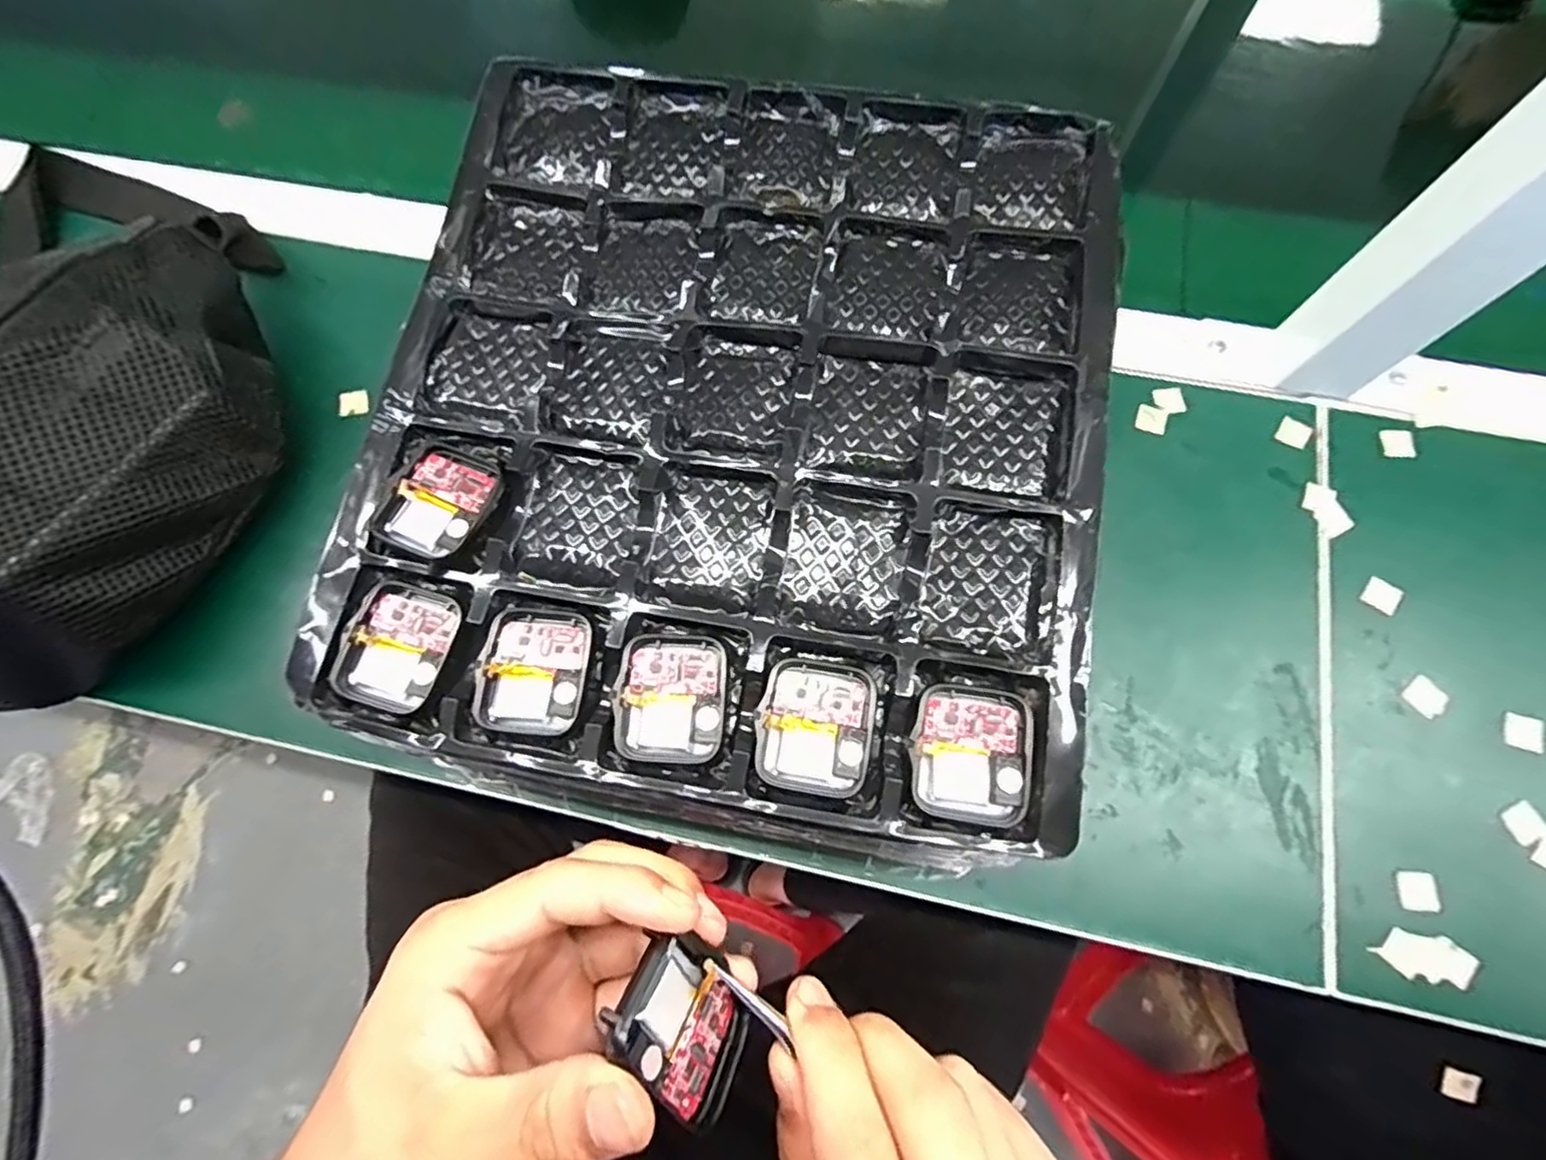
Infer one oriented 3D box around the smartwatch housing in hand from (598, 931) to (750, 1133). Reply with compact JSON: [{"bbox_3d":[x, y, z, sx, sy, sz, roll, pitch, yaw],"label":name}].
[{"bbox_3d":[-0.023,0.120,0.178,0.005,0.036,0.044,-22,110,30],"label":"smartwatch housing in hand"}]

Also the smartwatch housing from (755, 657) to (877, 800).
[{"bbox_3d":[0.014,0.049,0.218,0.037,0.007,0.043,9,73,4],"label":"smartwatch housing"}]

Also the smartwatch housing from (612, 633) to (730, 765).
[{"bbox_3d":[-0.034,0.041,0.224,0.037,0.008,0.042,3,73,2],"label":"smartwatch housing"}]

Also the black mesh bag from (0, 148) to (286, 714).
[{"bbox_3d":[-0.344,-0.078,0.320,0.132,0.104,0.294,19,74,7],"label":"black mesh bag"}]

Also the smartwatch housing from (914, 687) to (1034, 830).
[{"bbox_3d":[0.065,0.057,0.214,0.036,0.011,0.042,8,73,4],"label":"smartwatch housing"}]

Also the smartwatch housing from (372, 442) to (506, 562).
[{"bbox_3d":[-0.122,-0.029,0.242,0.036,0.005,0.043,23,75,8],"label":"smartwatch housing"}]

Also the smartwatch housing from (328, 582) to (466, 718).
[{"bbox_3d":[-0.132,0.024,0.232,0.036,0.011,0.044,15,74,6],"label":"smartwatch housing"}]

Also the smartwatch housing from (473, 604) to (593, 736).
[{"bbox_3d":[-0.082,0.031,0.227,0.036,0.007,0.043,4,73,3],"label":"smartwatch housing"}]

